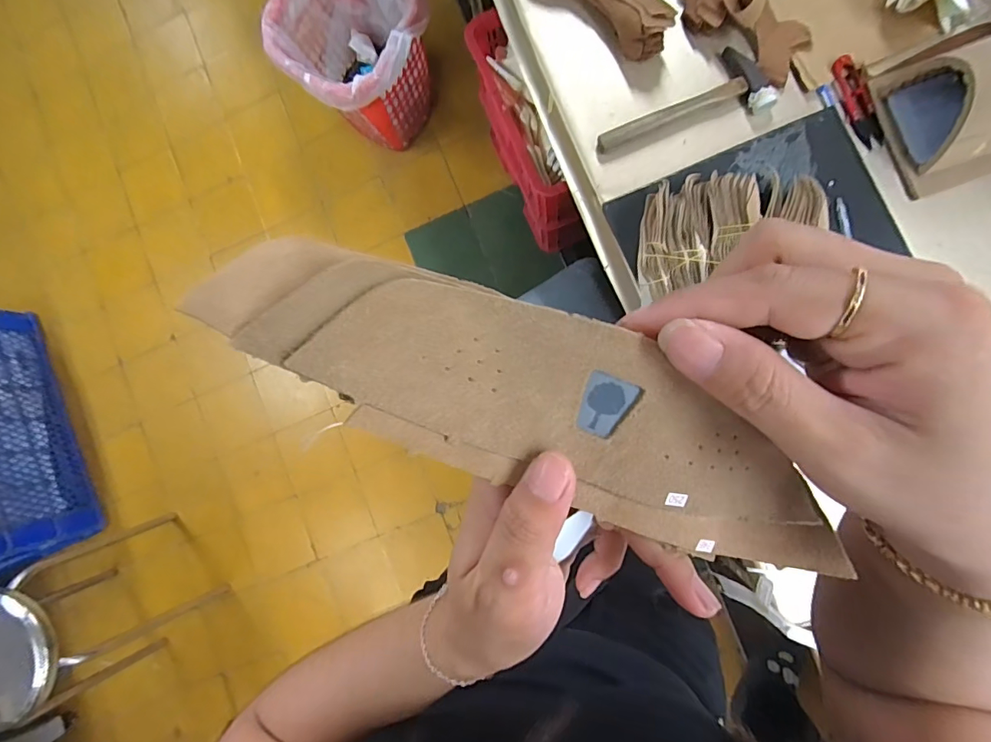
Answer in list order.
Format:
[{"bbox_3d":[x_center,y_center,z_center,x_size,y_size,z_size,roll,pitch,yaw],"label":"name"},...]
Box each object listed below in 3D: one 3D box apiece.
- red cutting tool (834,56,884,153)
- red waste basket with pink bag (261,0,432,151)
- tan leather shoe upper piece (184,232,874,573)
[{"bbox_3d":[0.452,-0.335,0.595,0.038,0.009,0.115,-16,87,8],"label":"red cutting tool"},{"bbox_3d":[-0.336,-0.817,1.271,0.355,0.340,0.343,32,94,7],"label":"red waste basket with pink bag"},{"bbox_3d":[0.024,0.015,0.157,0.217,0.023,0.057,24,90,-12],"label":"tan leather shoe upper piece"}]

